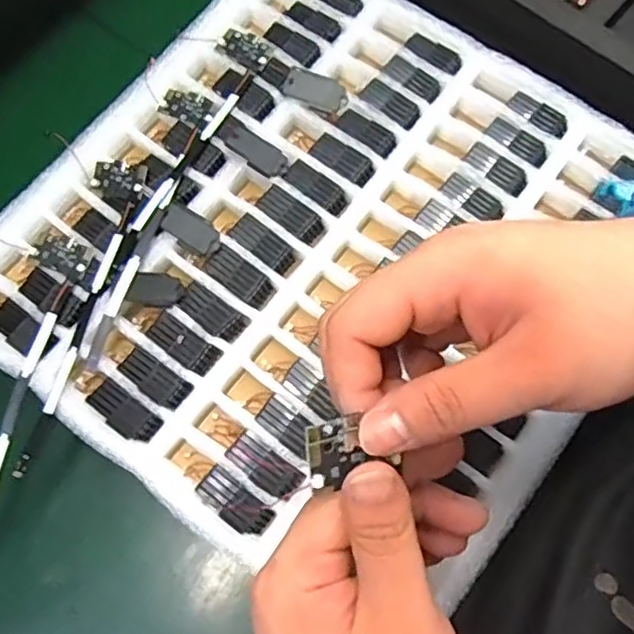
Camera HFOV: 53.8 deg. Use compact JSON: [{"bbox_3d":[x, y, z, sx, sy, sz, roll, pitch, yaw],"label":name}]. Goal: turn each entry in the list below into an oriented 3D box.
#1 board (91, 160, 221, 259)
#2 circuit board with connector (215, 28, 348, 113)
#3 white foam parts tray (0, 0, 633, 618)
[{"bbox_3d":[-0.096,-0.068,0.377,0.092,0.008,0.023,35,75,11],"label":"board"},{"bbox_3d":[-0.024,-0.158,0.402,0.092,0.011,0.023,32,75,11],"label":"circuit board with connector"},{"bbox_3d":[0.005,-0.044,0.374,0.333,0.038,0.331,35,75,12],"label":"white foam parts tray"}]

